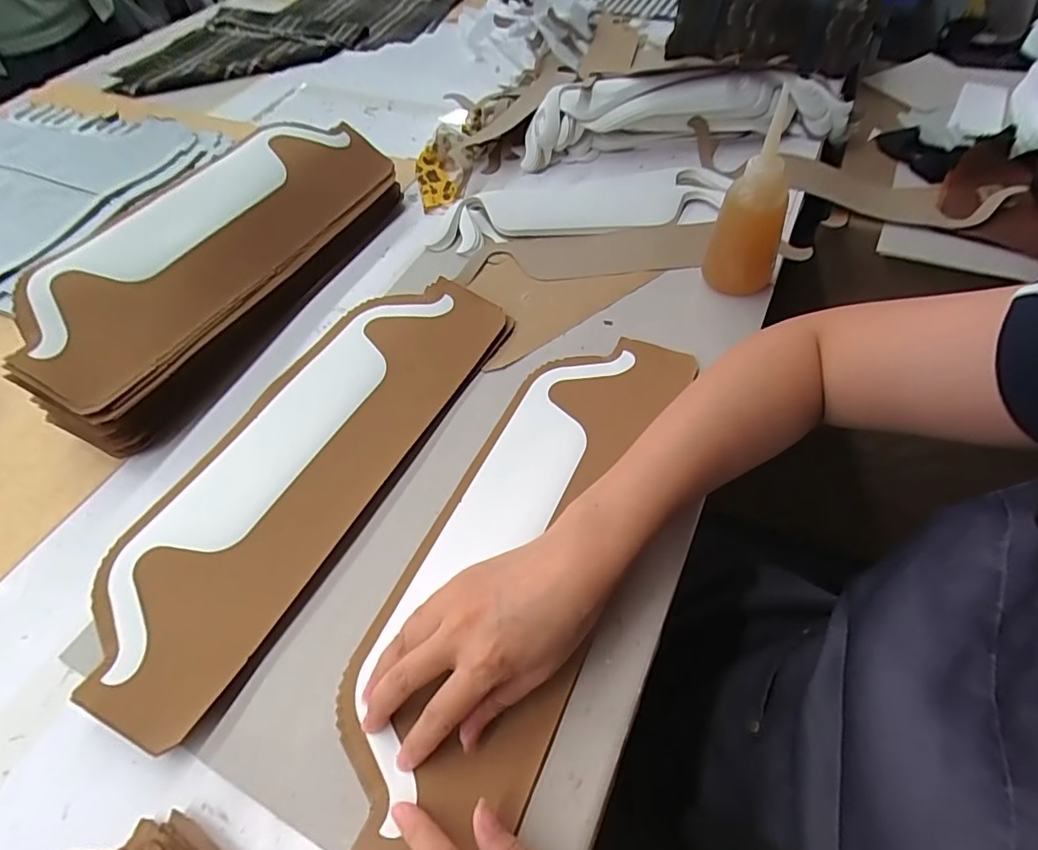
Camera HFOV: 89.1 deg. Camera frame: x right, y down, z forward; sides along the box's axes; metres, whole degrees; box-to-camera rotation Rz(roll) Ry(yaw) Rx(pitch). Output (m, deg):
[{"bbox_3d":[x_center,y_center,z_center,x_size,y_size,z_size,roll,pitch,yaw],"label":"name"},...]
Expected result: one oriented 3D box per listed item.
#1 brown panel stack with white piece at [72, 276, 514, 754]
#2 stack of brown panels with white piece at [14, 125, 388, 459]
[{"bbox_3d":[-0.170,0.020,0.433,0.146,0.033,0.410,23,59,19],"label":"brown panel stack with white piece"},{"bbox_3d":[-0.282,-0.166,0.520,0.137,0.089,0.412,21,59,18],"label":"stack of brown panels with white piece"}]

